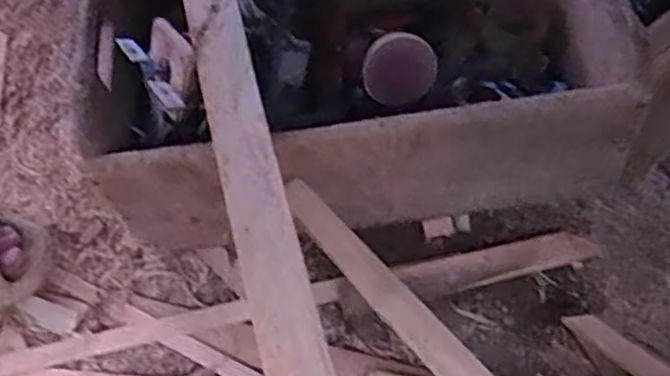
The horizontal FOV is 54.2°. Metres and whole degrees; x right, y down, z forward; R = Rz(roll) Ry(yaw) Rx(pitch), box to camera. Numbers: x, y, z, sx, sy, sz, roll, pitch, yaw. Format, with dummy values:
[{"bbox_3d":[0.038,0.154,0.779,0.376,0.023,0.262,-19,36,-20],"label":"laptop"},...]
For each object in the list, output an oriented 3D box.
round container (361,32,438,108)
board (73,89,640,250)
[{"bbox_3d":[0.078,-0.139,0.779,0.087,0.035,0.082,16,98,15],"label":"round container"},{"bbox_3d":[0.031,-0.011,0.742,0.578,0.234,0.040,-4,61,-3],"label":"board"}]

